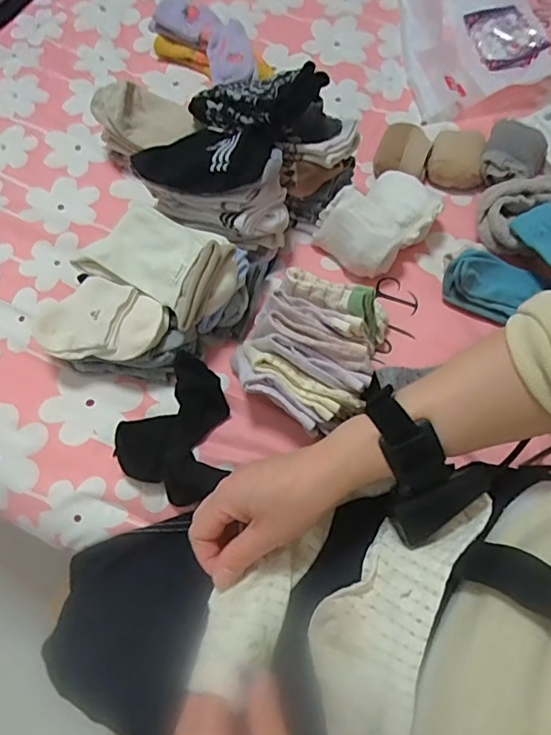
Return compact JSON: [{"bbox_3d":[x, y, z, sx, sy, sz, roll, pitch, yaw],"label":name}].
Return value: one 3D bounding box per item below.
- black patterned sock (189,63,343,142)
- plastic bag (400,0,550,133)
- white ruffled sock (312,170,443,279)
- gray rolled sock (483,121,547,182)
[{"bbox_3d":[-0.016,-0.290,0.578,0.169,0.064,0.084,19,67,26],"label":"black patterned sock"},{"bbox_3d":[0.270,-0.451,0.727,0.201,0.039,0.266,-11,65,-3],"label":"plastic bag"},{"bbox_3d":[0.117,-0.165,0.589,0.126,0.057,0.096,-38,69,-14],"label":"white ruffled sock"},{"bbox_3d":[0.281,-0.251,0.625,0.070,0.037,0.092,33,71,16],"label":"gray rolled sock"}]

